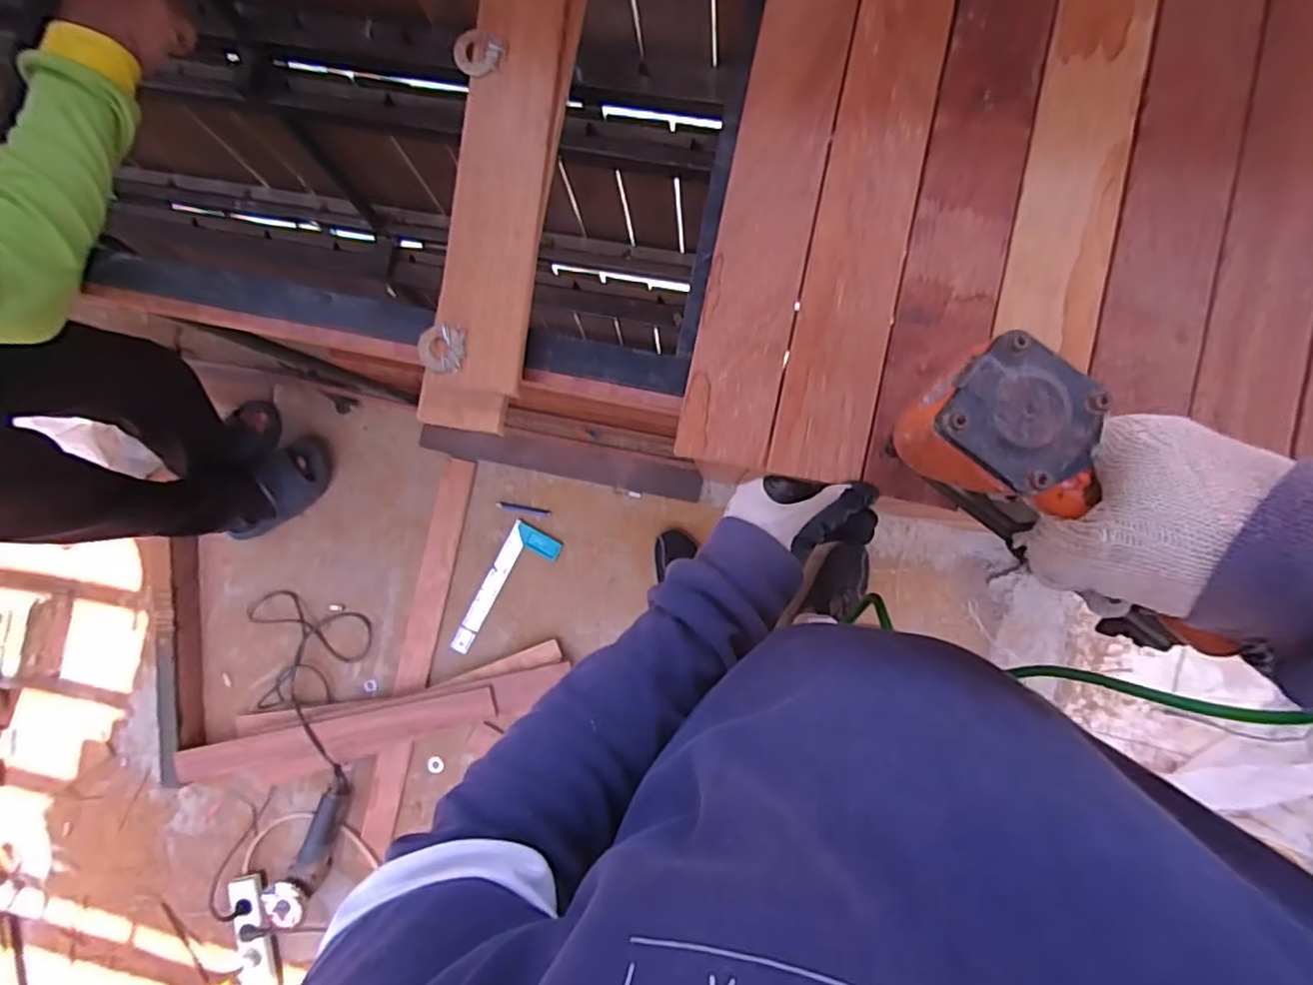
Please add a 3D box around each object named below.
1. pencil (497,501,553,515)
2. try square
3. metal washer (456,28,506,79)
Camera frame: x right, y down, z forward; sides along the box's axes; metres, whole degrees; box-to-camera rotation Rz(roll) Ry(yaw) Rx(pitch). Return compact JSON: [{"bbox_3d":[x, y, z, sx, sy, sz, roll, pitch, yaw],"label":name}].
[{"bbox_3d":[-0.278,0.033,1.349,0.116,0.009,0.015,10,90,5],"label":"pencil"},{"bbox_3d":[-0.318,0.213,1.349,0.106,0.012,0.303,29,92,5],"label":"try square"},{"bbox_3d":[-0.133,-0.327,0.479,0.035,0.007,0.031,25,92,5],"label":"metal washer"}]

